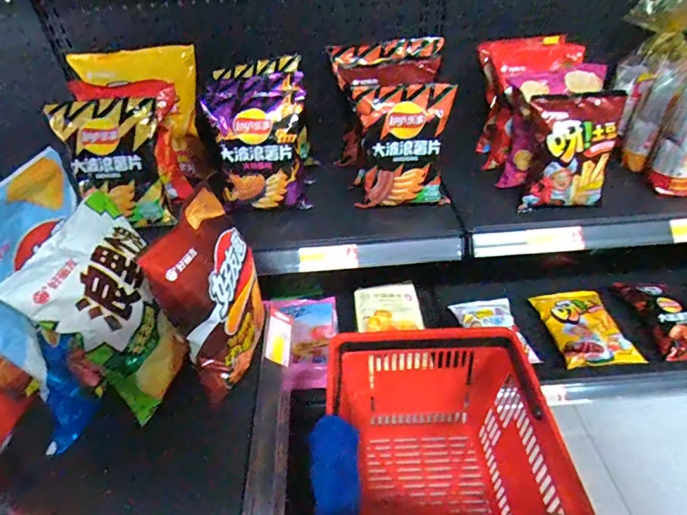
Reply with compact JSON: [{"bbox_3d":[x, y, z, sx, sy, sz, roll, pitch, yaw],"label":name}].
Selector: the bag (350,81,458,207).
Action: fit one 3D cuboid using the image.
[{"bbox_3d":[0.100,-0.188,0.734,0.160,0.187,0.081,-1,38,3],"label":"bag"}]

